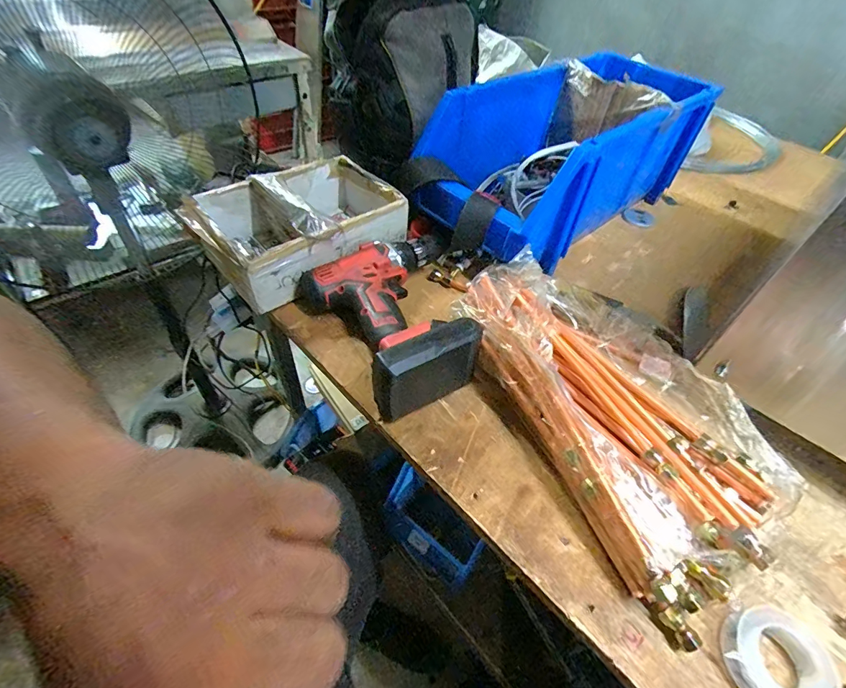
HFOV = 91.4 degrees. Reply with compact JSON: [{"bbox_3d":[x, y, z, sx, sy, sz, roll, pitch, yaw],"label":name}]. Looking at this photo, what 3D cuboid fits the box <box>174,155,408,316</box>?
[{"bbox_3d":[-0.141,-0.155,0.512,0.242,0.087,0.155,-33,59,-30],"label":"box"}]

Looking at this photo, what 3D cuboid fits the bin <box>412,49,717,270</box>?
[{"bbox_3d":[0.205,-0.267,0.592,0.211,0.164,0.441,37,55,25],"label":"bin"}]

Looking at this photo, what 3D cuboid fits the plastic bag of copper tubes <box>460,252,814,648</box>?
[{"bbox_3d":[0.157,0.047,0.367,0.171,0.078,0.312,-26,56,-25],"label":"plastic bag of copper tubes"}]

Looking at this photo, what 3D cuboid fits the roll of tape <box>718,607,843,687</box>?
[{"bbox_3d":[0.238,0.213,0.275,0.064,0.018,0.057,27,52,18],"label":"roll of tape"}]

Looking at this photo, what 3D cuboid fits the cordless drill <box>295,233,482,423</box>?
[{"bbox_3d":[-0.018,-0.044,0.444,0.175,0.074,0.205,-26,55,-25],"label":"cordless drill"}]

